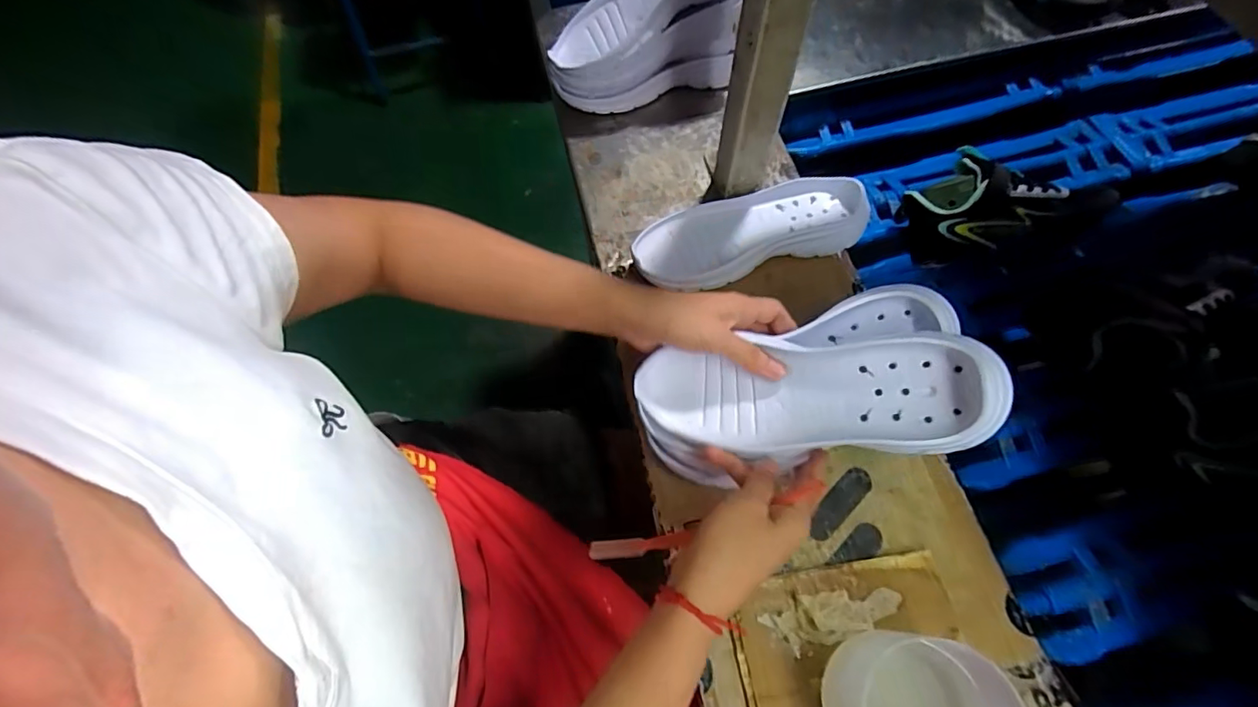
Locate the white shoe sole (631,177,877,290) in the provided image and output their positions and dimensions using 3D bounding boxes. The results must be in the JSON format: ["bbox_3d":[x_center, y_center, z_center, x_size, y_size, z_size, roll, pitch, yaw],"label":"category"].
[{"bbox_3d":[0.115,-0.118,0.536,0.228,0.044,0.094,-14,67,-5],"label":"white shoe sole"}]

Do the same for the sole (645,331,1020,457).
[{"bbox_3d":[0.121,0.031,0.376,0.231,0.045,0.079,-4,81,25],"label":"sole"}]

